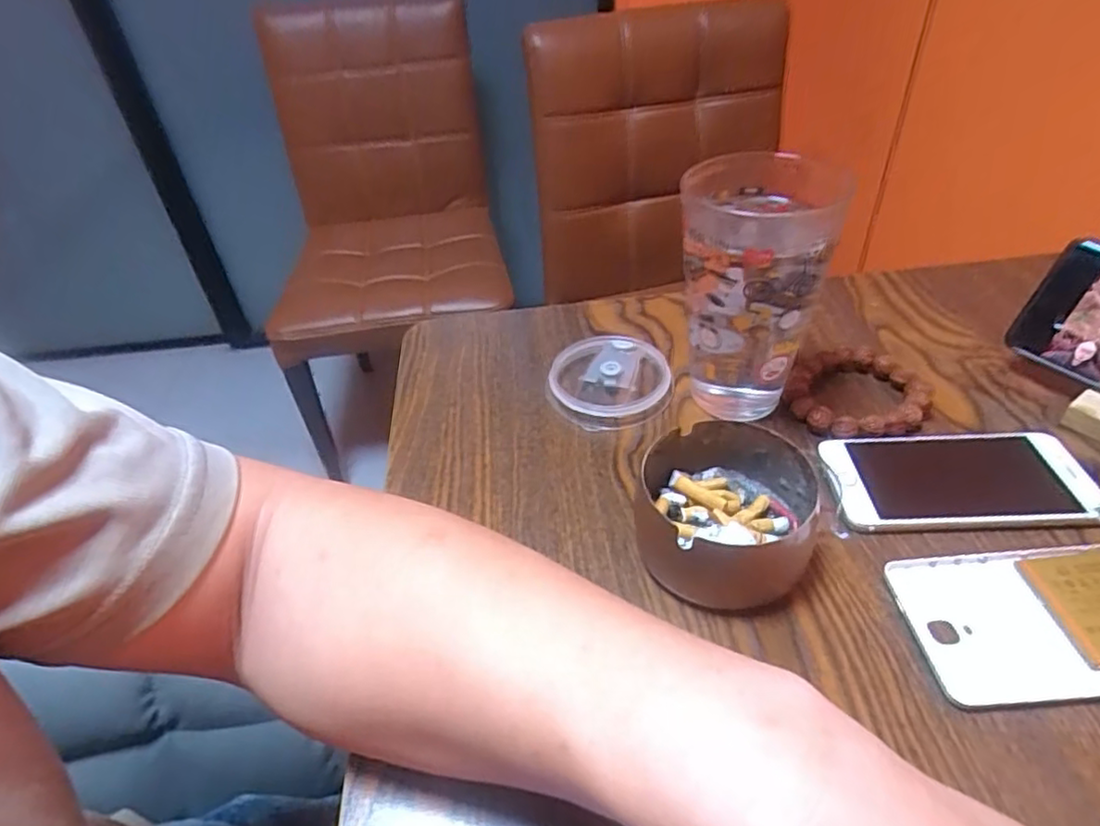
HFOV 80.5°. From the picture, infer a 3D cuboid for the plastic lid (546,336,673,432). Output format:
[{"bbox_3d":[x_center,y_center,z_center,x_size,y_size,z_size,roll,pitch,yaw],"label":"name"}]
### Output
[{"bbox_3d":[0.040,-0.022,0.439,0.081,0.017,0.075,0,41,5],"label":"plastic lid"}]

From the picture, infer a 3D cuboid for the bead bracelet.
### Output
[{"bbox_3d":[0.193,-0.013,0.412,0.084,0.020,0.078,-3,41,2],"label":"bead bracelet"}]

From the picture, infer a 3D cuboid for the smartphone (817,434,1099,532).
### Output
[{"bbox_3d":[0.223,0.034,0.359,0.131,0.009,0.066,-2,41,3],"label":"smartphone"}]

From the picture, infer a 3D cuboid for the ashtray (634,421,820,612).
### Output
[{"bbox_3d":[0.087,0.052,0.327,0.085,0.048,0.087,-3,41,2],"label":"ashtray"}]

